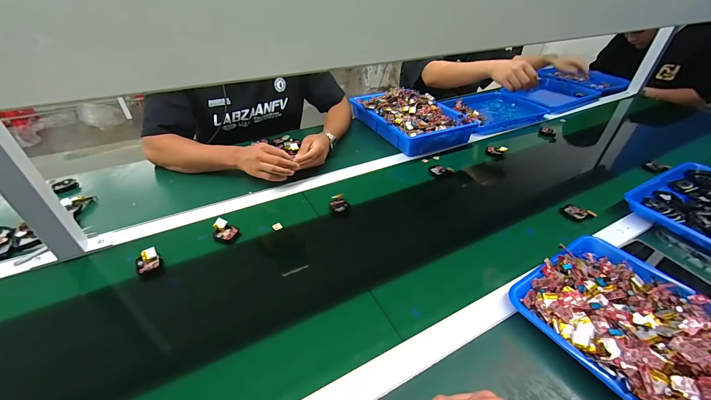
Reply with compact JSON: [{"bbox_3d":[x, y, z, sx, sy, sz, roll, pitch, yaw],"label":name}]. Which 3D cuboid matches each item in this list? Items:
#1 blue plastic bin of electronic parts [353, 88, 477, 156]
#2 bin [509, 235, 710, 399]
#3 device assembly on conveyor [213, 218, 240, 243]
[{"bbox_3d":[0.168,-0.266,0.945,0.246,0.083,0.345,-18,40,-23],"label":"blue plastic bin of electronic parts"},{"bbox_3d":[0.406,0.179,0.377,0.244,0.063,0.328,-20,41,-25],"label":"bin"},{"bbox_3d":[-0.250,0.060,0.573,0.044,0.029,0.048,-25,43,-30],"label":"device assembly on conveyor"}]

